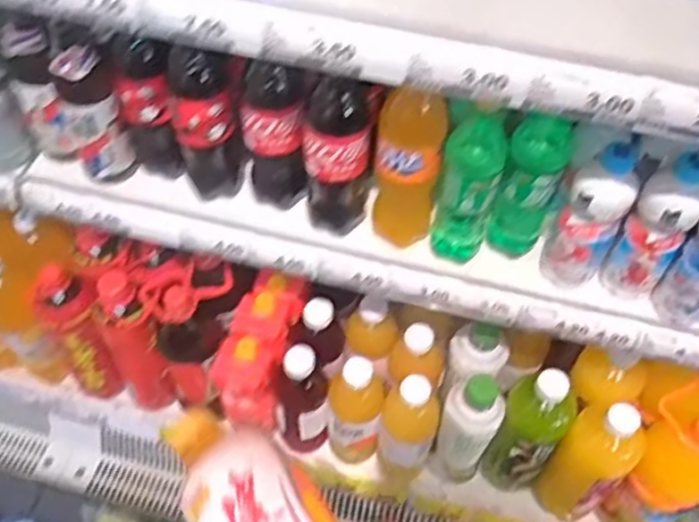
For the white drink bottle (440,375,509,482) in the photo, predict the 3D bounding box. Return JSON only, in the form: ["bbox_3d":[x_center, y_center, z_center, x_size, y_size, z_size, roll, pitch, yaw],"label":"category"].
[{"bbox_3d":[0.165,0.225,0.950,0.074,0.248,0.061,16,55,11],"label":"white drink bottle"}]

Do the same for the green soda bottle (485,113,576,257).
[{"bbox_3d":[0.194,-0.075,0.759,0.059,0.171,0.065,19,55,13],"label":"green soda bottle"}]

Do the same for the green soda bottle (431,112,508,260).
[{"bbox_3d":[0.127,-0.067,0.758,0.059,0.186,0.058,15,55,10],"label":"green soda bottle"}]

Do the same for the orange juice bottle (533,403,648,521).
[{"bbox_3d":[0.330,0.272,0.943,0.081,0.261,0.088,-38,62,-25],"label":"orange juice bottle"}]

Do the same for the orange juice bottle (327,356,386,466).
[{"bbox_3d":[0.006,0.223,1.005,0.077,0.213,0.076,0,53,-1],"label":"orange juice bottle"}]

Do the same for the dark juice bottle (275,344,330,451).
[{"bbox_3d":[-0.068,0.206,0.997,0.071,0.228,0.060,6,53,4],"label":"dark juice bottle"}]

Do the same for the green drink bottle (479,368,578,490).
[{"bbox_3d":[0.247,0.241,0.963,0.081,0.274,0.080,0,53,-1],"label":"green drink bottle"}]

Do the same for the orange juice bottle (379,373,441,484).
[{"bbox_3d":[0.081,0.237,0.979,0.080,0.220,0.069,16,55,11],"label":"orange juice bottle"}]

